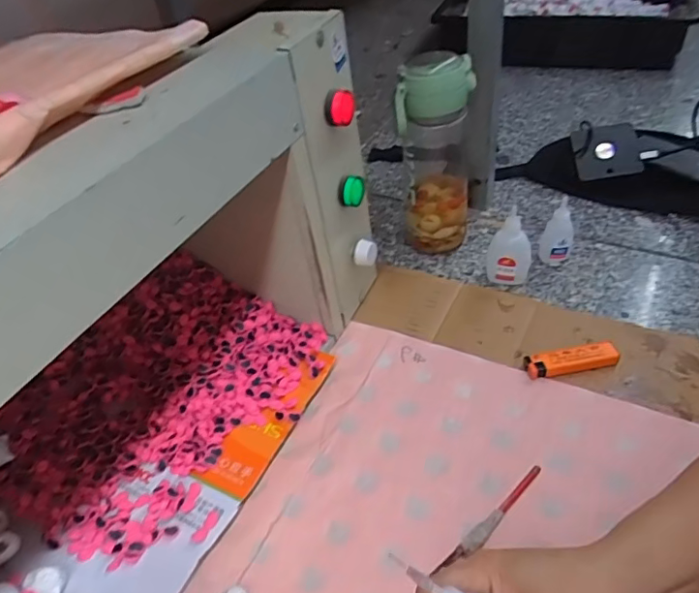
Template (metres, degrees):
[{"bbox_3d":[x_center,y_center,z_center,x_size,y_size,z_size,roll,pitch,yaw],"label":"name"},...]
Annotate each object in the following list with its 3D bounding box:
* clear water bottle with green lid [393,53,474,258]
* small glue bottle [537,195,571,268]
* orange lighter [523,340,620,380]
[{"bbox_3d":[0.099,-0.158,0.625,0.078,0.221,0.072,-3,42,8],"label":"clear water bottle with green lid"},{"bbox_3d":[0.238,-0.079,0.614,0.034,0.069,0.038,9,49,17],"label":"small glue bottle"},{"bbox_3d":[0.205,0.058,0.500,0.081,0.014,0.025,-9,46,0],"label":"orange lighter"}]

